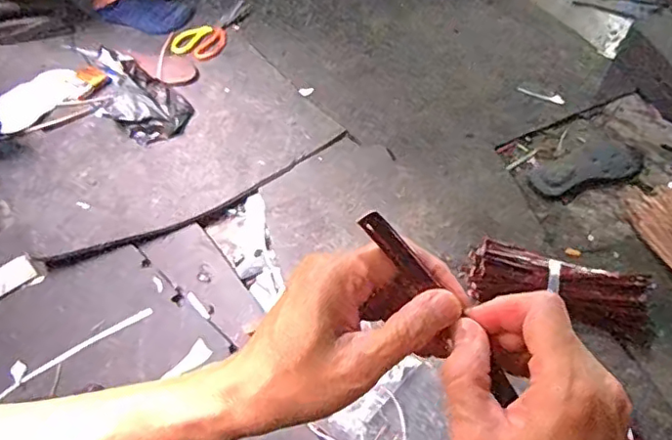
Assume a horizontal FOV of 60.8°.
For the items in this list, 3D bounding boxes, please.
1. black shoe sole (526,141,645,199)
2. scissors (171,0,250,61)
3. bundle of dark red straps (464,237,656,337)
[{"bbox_3d":[0.469,-0.093,1.070,0.237,0.014,0.092,-18,57,-13],"label":"black shoe sole"},{"bbox_3d":[-0.289,-0.490,1.435,0.119,0.010,0.288,23,58,15],"label":"scissors"},{"bbox_3d":[0.329,0.102,0.855,0.256,0.056,0.078,16,56,11],"label":"bundle of dark red straps"}]

